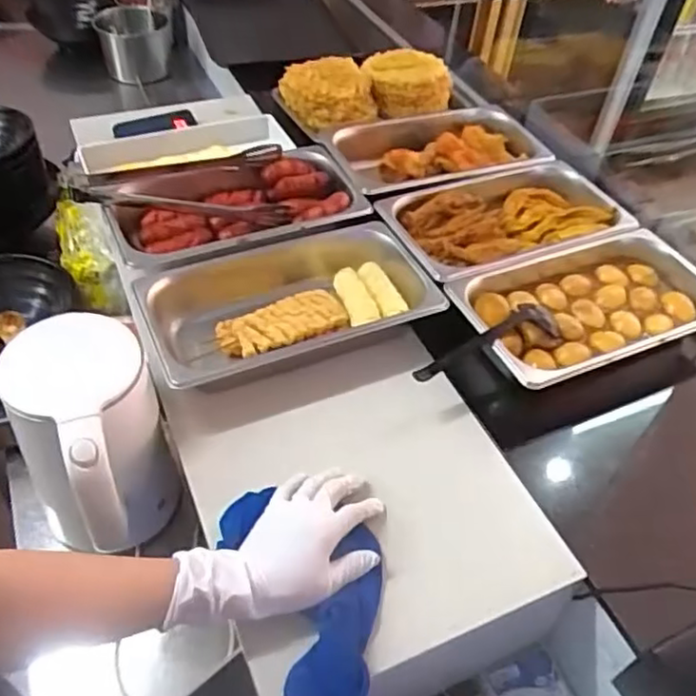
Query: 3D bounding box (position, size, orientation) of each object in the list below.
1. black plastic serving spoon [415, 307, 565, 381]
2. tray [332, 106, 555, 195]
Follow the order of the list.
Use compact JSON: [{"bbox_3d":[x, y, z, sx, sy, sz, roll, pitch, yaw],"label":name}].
[{"bbox_3d":[0.145,-0.008,0.722,0.186,0.035,0.044,-18,51,-21],"label":"black plastic serving spoon"},{"bbox_3d":[0.133,-0.291,1.015,0.301,0.064,0.206,-13,49,-17],"label":"tray"}]

